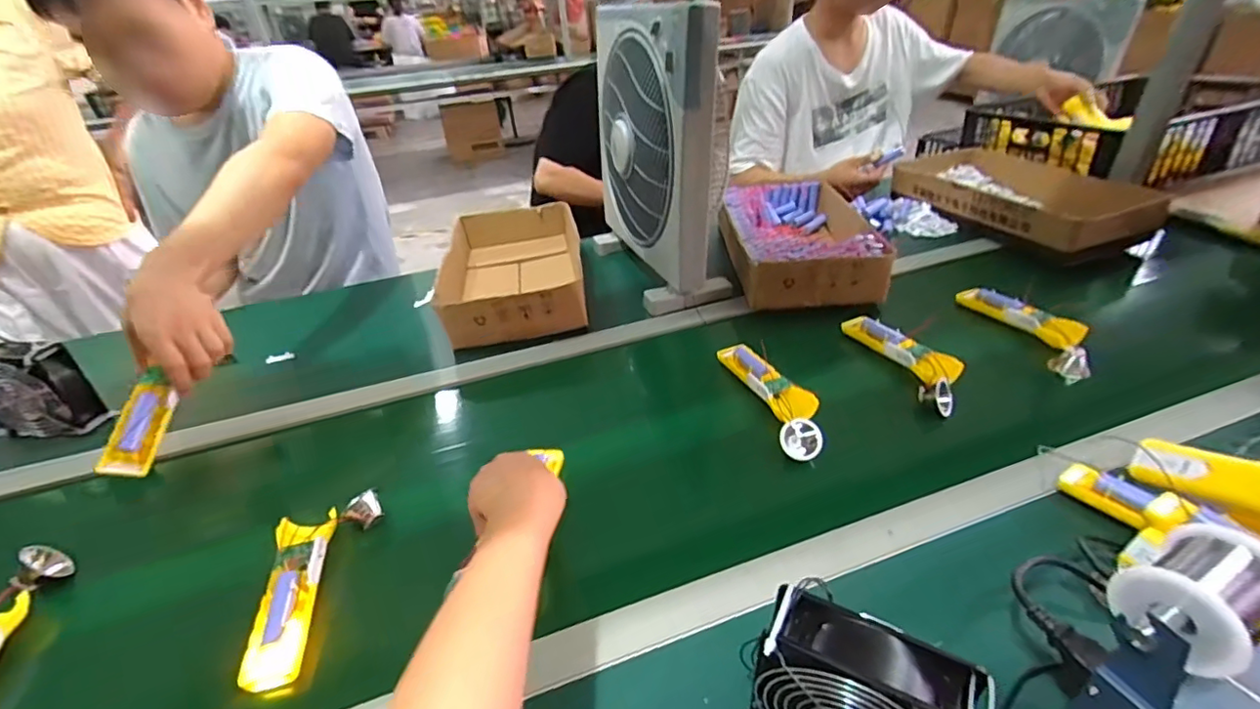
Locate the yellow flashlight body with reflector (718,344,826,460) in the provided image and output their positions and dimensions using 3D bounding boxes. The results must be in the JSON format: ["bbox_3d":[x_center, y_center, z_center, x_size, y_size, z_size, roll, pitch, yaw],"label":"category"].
[{"bbox_3d":[0.183,0.047,0.713,0.063,0.031,0.216,-11,35,-10],"label":"yellow flashlight body with reflector"}]

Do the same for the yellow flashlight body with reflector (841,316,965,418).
[{"bbox_3d":[0.376,-0.002,0.759,0.072,0.038,0.208,-10,35,-9],"label":"yellow flashlight body with reflector"}]

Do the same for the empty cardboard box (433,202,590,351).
[{"bbox_3d":[-0.203,-0.155,0.994,0.223,0.081,0.402,-8,35,-5],"label":"empty cardboard box"}]

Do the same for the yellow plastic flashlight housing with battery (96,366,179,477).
[{"bbox_3d":[-0.548,0.083,0.635,0.046,0.024,0.108,12,65,-22],"label":"yellow plastic flashlight housing with battery"}]

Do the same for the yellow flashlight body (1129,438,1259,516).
[{"bbox_3d":[0.532,0.110,0.488,0.041,0.050,0.160,-17,13,-18],"label":"yellow flashlight body"}]

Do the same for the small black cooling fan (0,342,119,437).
[{"bbox_3d":[-0.773,0.049,0.733,0.117,0.136,0.052,-2,34,3],"label":"small black cooling fan"}]

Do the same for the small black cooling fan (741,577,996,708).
[{"bbox_3d":[0.145,0.224,0.364,0.130,0.124,0.059,15,39,26],"label":"small black cooling fan"}]

